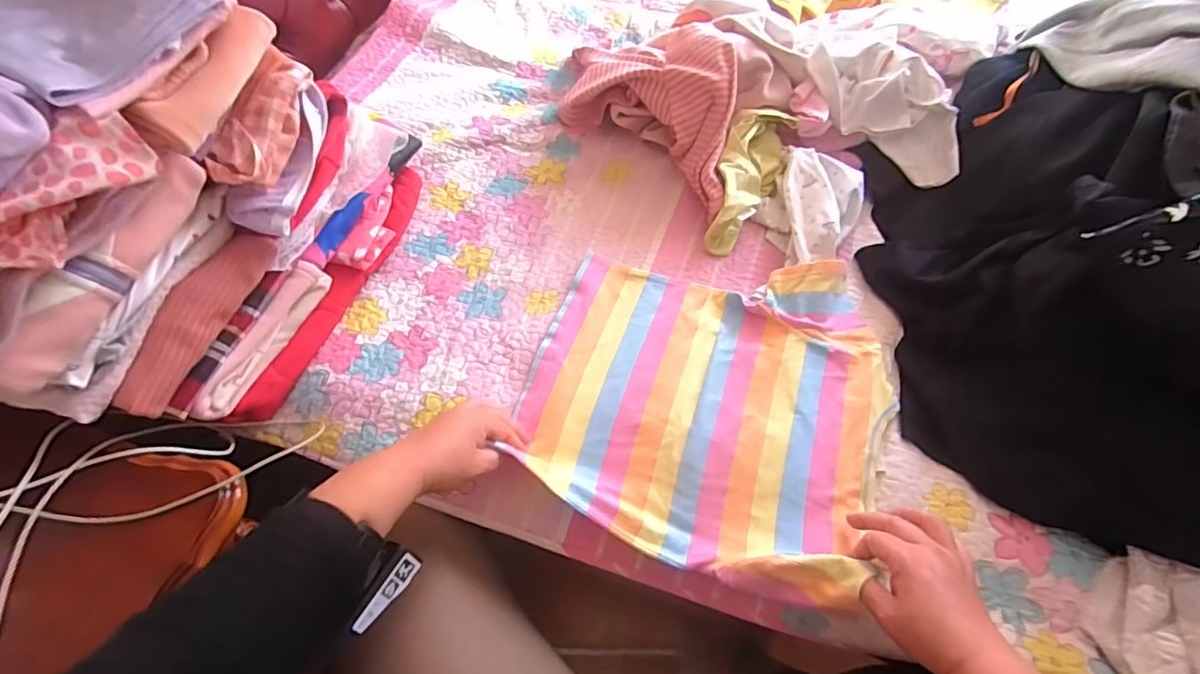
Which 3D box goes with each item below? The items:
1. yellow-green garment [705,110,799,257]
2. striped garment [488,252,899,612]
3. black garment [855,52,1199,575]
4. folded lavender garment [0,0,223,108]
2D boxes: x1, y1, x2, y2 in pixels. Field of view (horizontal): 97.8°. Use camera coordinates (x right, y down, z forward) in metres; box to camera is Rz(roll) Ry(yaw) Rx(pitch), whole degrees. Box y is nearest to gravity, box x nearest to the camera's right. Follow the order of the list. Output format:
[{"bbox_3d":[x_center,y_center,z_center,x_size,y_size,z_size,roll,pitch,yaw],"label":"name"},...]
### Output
[{"bbox_3d":[0.200,-0.217,0.709,0.083,0.072,0.223,17,63,10],"label":"yellow-green garment"},{"bbox_3d":[0.114,0.057,0.568,0.368,0.044,0.343,16,63,10],"label":"striped garment"},{"bbox_3d":[0.505,-0.086,0.546,0.331,0.217,0.597,10,62,6],"label":"black garment"},{"bbox_3d":[-0.435,-0.264,0.422,0.200,0.027,0.155,23,64,13],"label":"folded lavender garment"}]

